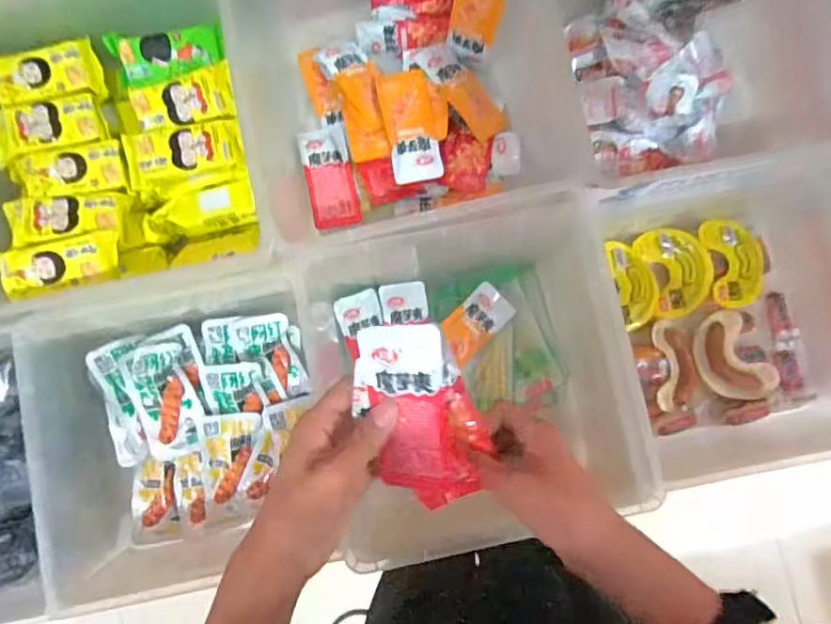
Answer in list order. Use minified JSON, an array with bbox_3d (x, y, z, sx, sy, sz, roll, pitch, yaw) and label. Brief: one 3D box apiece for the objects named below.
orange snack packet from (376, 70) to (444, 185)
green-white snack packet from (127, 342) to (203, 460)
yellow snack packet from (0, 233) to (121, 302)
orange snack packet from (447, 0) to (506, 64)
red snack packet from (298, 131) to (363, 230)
[{"bbox_3d":[-0.006,-0.204,0.588,0.051,0.021,0.122,-11,84,-1],"label":"orange snack packet"},{"bbox_3d":[-0.286,0.102,0.630,0.063,0.018,0.132,-10,99,-1],"label":"green-white snack packet"},{"bbox_3d":[-0.332,-0.044,0.513,0.100,0.014,0.046,-12,86,-8],"label":"yellow snack packet"},{"bbox_3d":[0.062,-0.303,0.566,0.052,0.087,0.016,24,62,7],"label":"orange snack packet"},{"bbox_3d":[-0.095,-0.148,0.611,0.051,0.015,0.113,-12,84,-1],"label":"red snack packet"}]

